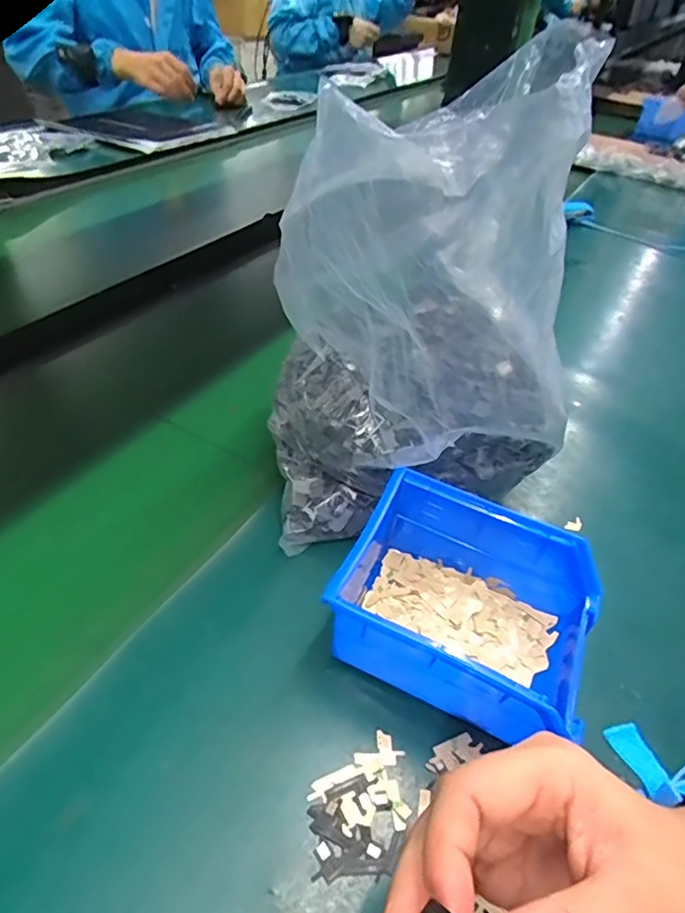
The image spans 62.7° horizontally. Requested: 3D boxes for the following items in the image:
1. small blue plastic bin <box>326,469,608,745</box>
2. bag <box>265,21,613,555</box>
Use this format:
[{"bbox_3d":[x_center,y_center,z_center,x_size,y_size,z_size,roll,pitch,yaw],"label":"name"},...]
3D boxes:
[{"bbox_3d":[0.069,0.083,0.321,0.147,0.076,0.095,20,44,14],"label":"small blue plastic bin"},{"bbox_3d":[0.053,-0.076,0.382,0.195,0.223,0.199,-1,43,-9],"label":"bag"}]

